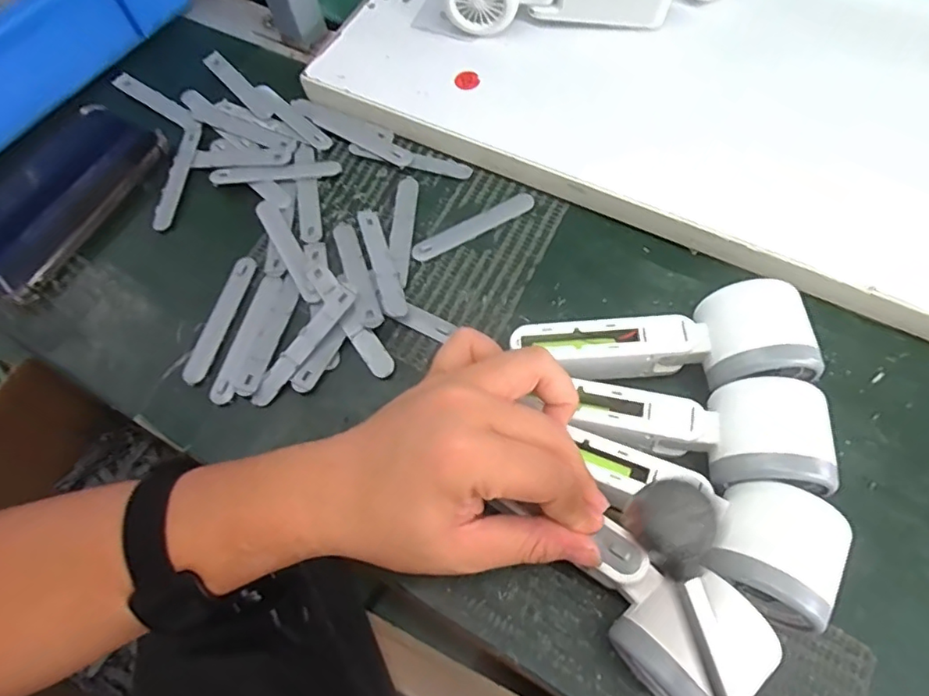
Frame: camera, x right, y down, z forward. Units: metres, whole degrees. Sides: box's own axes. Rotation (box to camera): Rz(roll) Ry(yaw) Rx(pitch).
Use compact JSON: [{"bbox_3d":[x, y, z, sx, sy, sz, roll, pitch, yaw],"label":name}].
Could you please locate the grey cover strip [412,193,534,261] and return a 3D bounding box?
[{"bbox_3d":[0.007,-0.086,0.404,0.094,0.005,0.015,-28,68,-8],"label":"grey cover strip"}]

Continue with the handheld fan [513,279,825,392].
[{"bbox_3d":[0.115,0.000,0.335,0.170,0.046,0.058,-1,66,3],"label":"handheld fan"}]

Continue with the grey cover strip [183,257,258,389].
[{"bbox_3d":[-0.167,-0.021,0.391,0.016,0.005,0.097,15,70,7],"label":"grey cover strip"}]

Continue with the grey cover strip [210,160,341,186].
[{"bbox_3d":[-0.145,-0.135,0.439,0.097,0.005,0.017,-5,67,2],"label":"grey cover strip"}]

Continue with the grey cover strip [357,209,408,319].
[{"bbox_3d":[-0.058,-0.060,0.393,0.016,0.006,0.099,-18,67,-4],"label":"grey cover strip"}]

